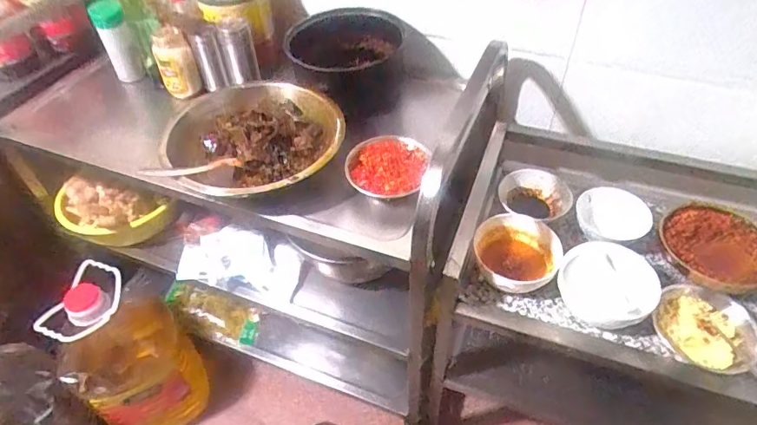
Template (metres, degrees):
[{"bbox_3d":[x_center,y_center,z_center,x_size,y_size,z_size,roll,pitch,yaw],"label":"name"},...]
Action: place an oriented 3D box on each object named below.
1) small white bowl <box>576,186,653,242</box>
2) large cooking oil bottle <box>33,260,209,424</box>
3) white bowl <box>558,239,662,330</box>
[{"bbox_3d":[0.424,0.005,0.900,0.097,0.052,0.124,-18,48,-13],"label":"small white bowl"},{"bbox_3d":[-0.589,0.348,1.192,0.252,0.475,0.199,-36,55,-27],"label":"large cooking oil bottle"},{"bbox_3d":[0.368,0.119,0.804,0.124,0.066,0.141,-22,49,-16],"label":"white bowl"}]

